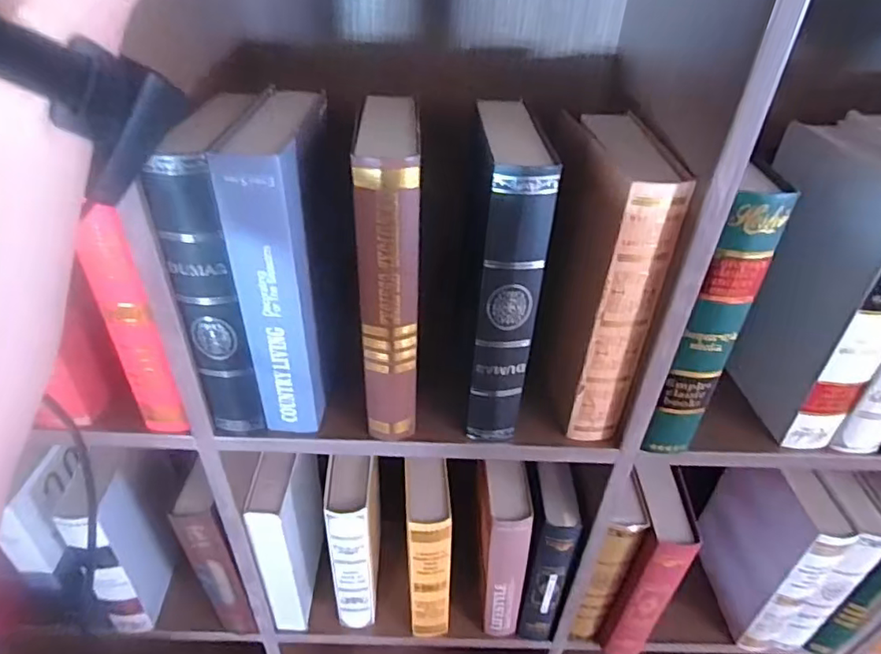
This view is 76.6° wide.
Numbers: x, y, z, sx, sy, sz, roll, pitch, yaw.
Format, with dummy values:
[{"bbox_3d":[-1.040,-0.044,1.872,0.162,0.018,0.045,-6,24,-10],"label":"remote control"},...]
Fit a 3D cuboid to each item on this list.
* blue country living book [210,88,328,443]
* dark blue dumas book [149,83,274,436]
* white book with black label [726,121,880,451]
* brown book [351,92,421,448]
[{"bbox_3d":[-0.134,-0.053,0.504,0.051,0.261,0.144,2,37,-1],"label":"blue country living book"},{"bbox_3d":[-0.184,-0.054,0.496,0.050,0.269,0.141,2,37,-2],"label":"dark blue dumas book"},{"bbox_3d":[0.346,-0.038,0.514,0.053,0.250,0.165,1,37,-3],"label":"white book with black label"},{"bbox_3d":[-0.044,-0.048,0.505,0.046,0.261,0.148,1,37,-3],"label":"brown book"}]

